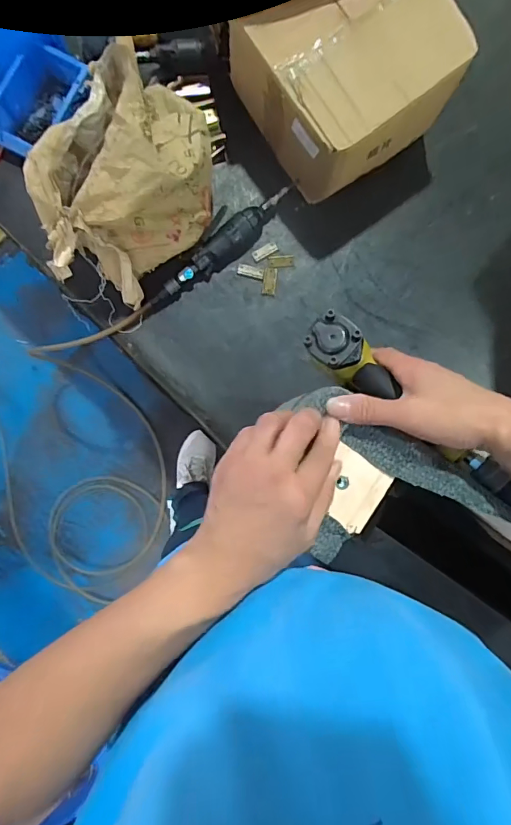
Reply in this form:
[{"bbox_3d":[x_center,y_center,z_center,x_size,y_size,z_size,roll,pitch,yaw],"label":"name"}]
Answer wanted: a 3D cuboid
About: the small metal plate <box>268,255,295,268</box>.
[{"bbox_3d":[0.051,-0.294,0.861,0.051,0.010,0.022,-6,104,-5],"label":"small metal plate"}]

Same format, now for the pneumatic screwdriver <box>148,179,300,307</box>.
[{"bbox_3d":[-0.070,-0.319,0.835,0.345,0.048,0.074,-40,92,-2],"label":"pneumatic screwdriver"}]

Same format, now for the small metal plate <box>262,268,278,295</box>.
[{"bbox_3d":[0.028,-0.257,0.865,0.026,0.006,0.051,6,88,-2],"label":"small metal plate"}]

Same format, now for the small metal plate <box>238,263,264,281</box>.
[{"bbox_3d":[-0.009,-0.276,0.864,0.052,0.007,0.022,12,88,-2],"label":"small metal plate"}]

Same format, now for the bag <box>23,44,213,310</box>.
[{"bbox_3d":[-0.192,-0.372,0.721,0.194,0.275,0.383,42,87,-1],"label":"bag"}]

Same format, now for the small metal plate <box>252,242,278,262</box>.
[{"bbox_3d":[0.019,-0.317,0.868,0.051,0.008,0.022,-29,90,-3],"label":"small metal plate"}]

